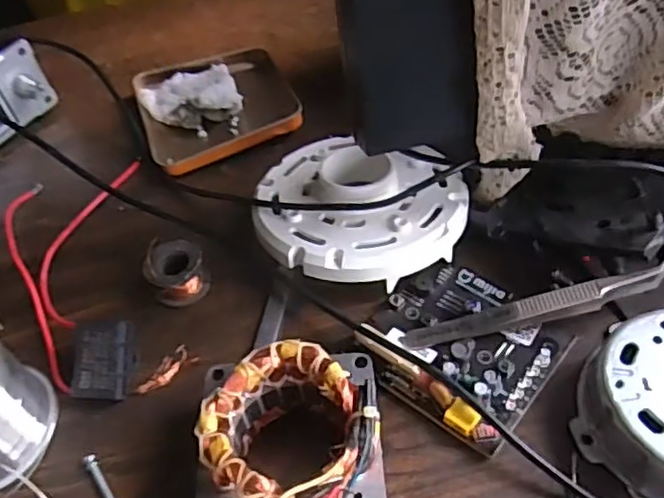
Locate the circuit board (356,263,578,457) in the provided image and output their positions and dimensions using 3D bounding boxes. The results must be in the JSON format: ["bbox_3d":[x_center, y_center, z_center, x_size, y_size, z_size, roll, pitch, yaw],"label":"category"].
[{"bbox_3d":[0.060,0.041,0.298,0.082,0.014,0.077,34,61,26],"label":"circuit board"}]

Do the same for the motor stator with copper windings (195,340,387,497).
[{"bbox_3d":[-0.016,0.081,0.254,0.069,0.048,0.075,-4,52,0],"label":"motor stator with copper windings"}]

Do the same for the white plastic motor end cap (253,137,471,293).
[{"bbox_3d":[0.015,-0.024,0.344,0.110,0.030,0.097,5,52,7],"label":"white plastic motor end cap"}]

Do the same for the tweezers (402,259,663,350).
[{"bbox_3d":[0.100,0.025,0.297,0.135,0.015,0.012,-18,51,8],"label":"tweezers"}]

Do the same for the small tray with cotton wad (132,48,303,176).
[{"bbox_3d":[-0.079,-0.101,0.427,0.098,0.027,0.103,-20,53,-12],"label":"small tray with cotton wad"}]

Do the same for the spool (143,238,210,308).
[{"bbox_3d":[-0.081,0.012,0.334,0.028,0.021,0.029,-2,52,2],"label":"spool"}]

